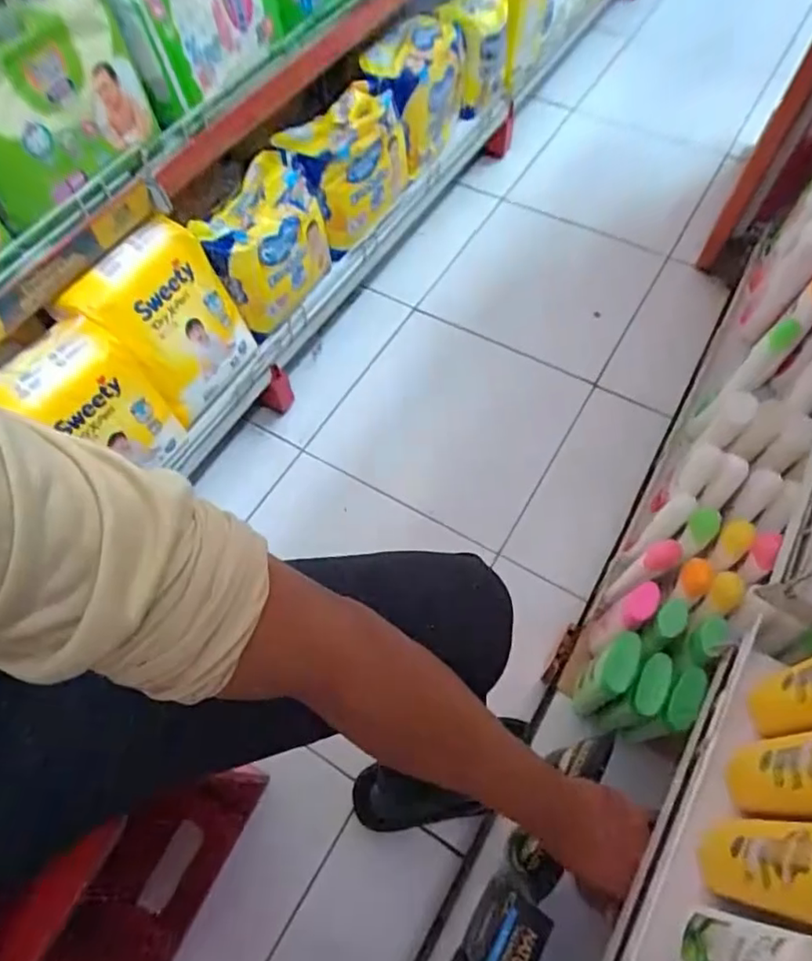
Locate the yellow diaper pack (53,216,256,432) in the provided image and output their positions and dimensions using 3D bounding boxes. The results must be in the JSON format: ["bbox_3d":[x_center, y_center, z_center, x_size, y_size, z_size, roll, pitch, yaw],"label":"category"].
[{"bbox_3d":[-0.332,-0.222,0.855,0.108,0.249,0.180,22,64,14],"label":"yellow diaper pack"}]

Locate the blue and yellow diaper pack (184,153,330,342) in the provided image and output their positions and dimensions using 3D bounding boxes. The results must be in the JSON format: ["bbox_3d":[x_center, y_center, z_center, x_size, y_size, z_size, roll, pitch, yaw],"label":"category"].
[{"bbox_3d":[-0.219,-0.365,0.955,0.111,0.180,0.203,25,65,15],"label":"blue and yellow diaper pack"}]

